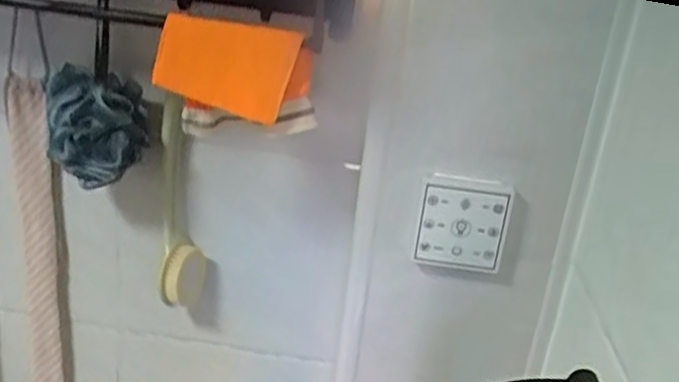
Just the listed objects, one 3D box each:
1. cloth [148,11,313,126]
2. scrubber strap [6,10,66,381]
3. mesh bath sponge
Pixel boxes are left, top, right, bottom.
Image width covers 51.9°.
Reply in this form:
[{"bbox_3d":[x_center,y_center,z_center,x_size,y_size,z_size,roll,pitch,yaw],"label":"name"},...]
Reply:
[{"bbox_3d":[-0.102,-0.113,0.665,0.129,0.089,0.081,19,25,26],"label":"cloth"},{"bbox_3d":[-0.410,0.147,0.968,0.059,0.689,0.025,2,23,-11],"label":"scrubber strap"},{"bbox_3d":[-0.285,-0.071,0.825,0.115,0.121,0.098,0,23,-16],"label":"mesh bath sponge"}]

